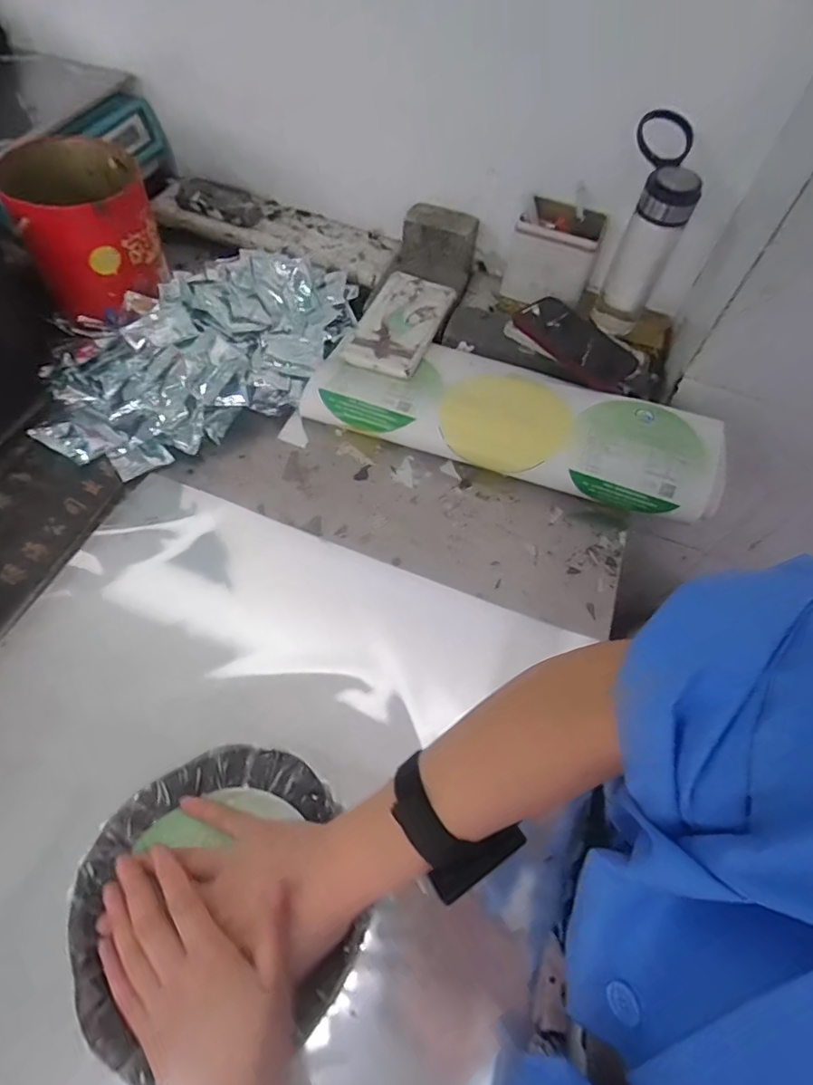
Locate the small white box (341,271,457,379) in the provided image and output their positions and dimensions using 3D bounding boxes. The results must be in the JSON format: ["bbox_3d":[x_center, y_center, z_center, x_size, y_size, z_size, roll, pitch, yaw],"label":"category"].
[{"bbox_3d":[-0.007,-0.304,0.744,0.105,0.027,0.196,19,57,8],"label":"small white box"}]

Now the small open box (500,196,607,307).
[{"bbox_3d":[0.217,-0.417,0.777,0.115,0.104,0.096,29,59,14],"label":"small open box"}]

